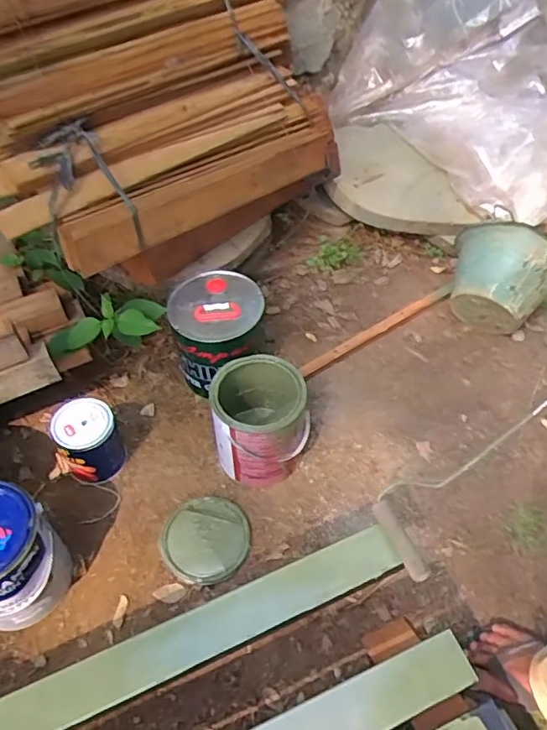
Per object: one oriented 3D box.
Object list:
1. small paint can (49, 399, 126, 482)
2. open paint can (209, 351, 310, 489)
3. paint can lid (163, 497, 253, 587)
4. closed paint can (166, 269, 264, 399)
[{"bbox_3d":[-0.342,0.145,1.067,0.112,0.143,0.102,-23,53,-17],"label":"small paint can"},{"bbox_3d":[-0.023,0.103,1.060,0.161,0.201,0.175,-1,49,1],"label":"open paint can"},{"bbox_3d":[-0.121,0.308,1.015,0.150,0.015,0.151,-1,49,1],"label":"paint can lid"},{"bbox_3d":[-0.111,-0.059,1.187,0.182,0.194,0.206,-4,49,-2],"label":"closed paint can"}]

